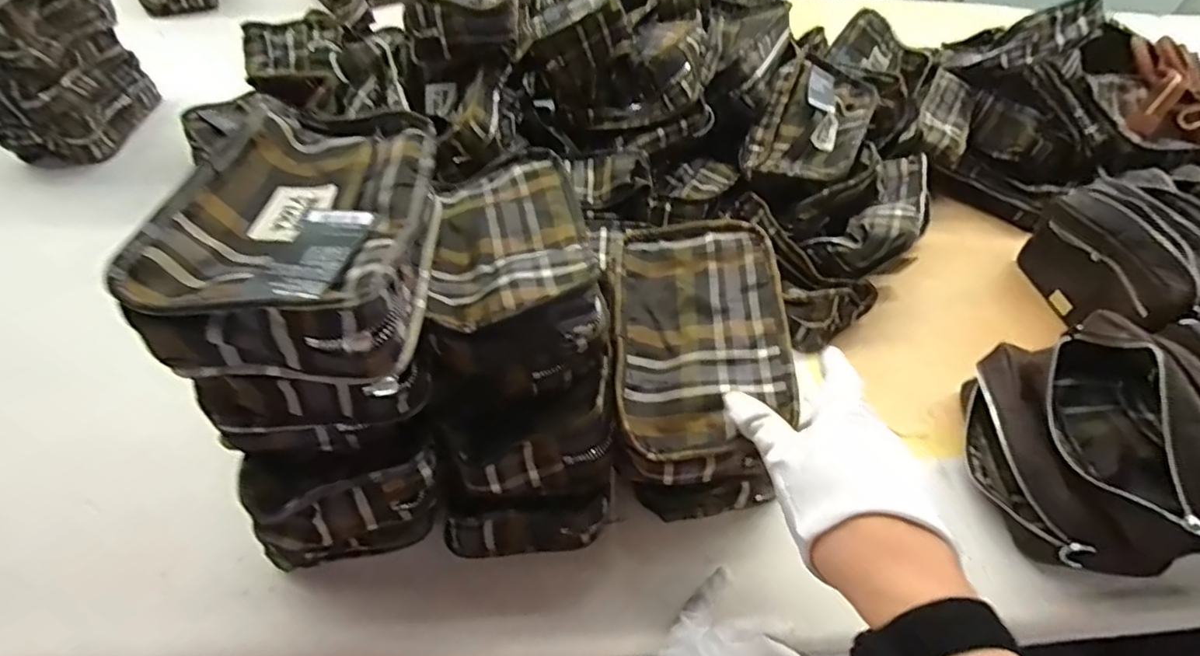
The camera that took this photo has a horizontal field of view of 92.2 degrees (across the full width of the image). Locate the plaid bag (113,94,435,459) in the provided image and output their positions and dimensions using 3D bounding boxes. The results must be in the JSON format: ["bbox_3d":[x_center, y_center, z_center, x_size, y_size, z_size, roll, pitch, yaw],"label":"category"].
[{"bbox_3d":[-0.167,-0.040,0.360,0.126,0.133,0.194,-4,50,-8],"label":"plaid bag"}]

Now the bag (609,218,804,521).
[{"bbox_3d":[0.075,0.036,0.461,0.133,0.149,0.195,4,49,-2],"label":"bag"}]

